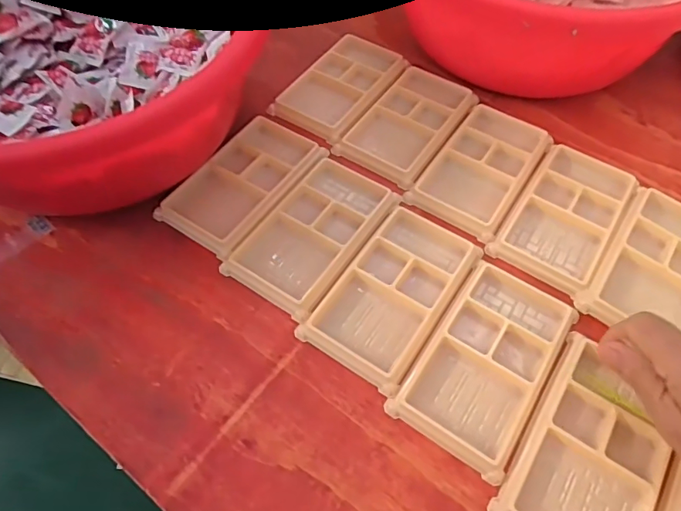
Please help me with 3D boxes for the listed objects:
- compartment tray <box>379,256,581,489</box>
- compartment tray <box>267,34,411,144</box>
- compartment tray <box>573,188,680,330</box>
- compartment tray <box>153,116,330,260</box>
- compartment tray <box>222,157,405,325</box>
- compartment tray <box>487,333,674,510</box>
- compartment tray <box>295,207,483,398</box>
[{"bbox_3d":[0.103,0.069,0.332,0.077,0.017,0.138,31,63,18],"label":"compartment tray"},{"bbox_3d":[0.002,-0.165,0.468,0.080,0.010,0.131,31,63,18],"label":"compartment tray"},{"bbox_3d":[0.241,0.008,0.364,0.075,0.014,0.137,34,65,19],"label":"compartment tray"},{"bbox_3d":[-0.078,-0.063,0.409,0.079,0.011,0.136,29,63,17],"label":"compartment tray"},{"bbox_3d":[-0.018,-0.021,0.382,0.084,0.009,0.136,29,63,17],"label":"compartment tray"},{"bbox_3d":[0.154,0.121,0.298,0.076,0.017,0.129,30,63,17],"label":"compartment tray"},{"bbox_3d":[0.041,0.025,0.356,0.080,0.009,0.136,30,63,17],"label":"compartment tray"}]

